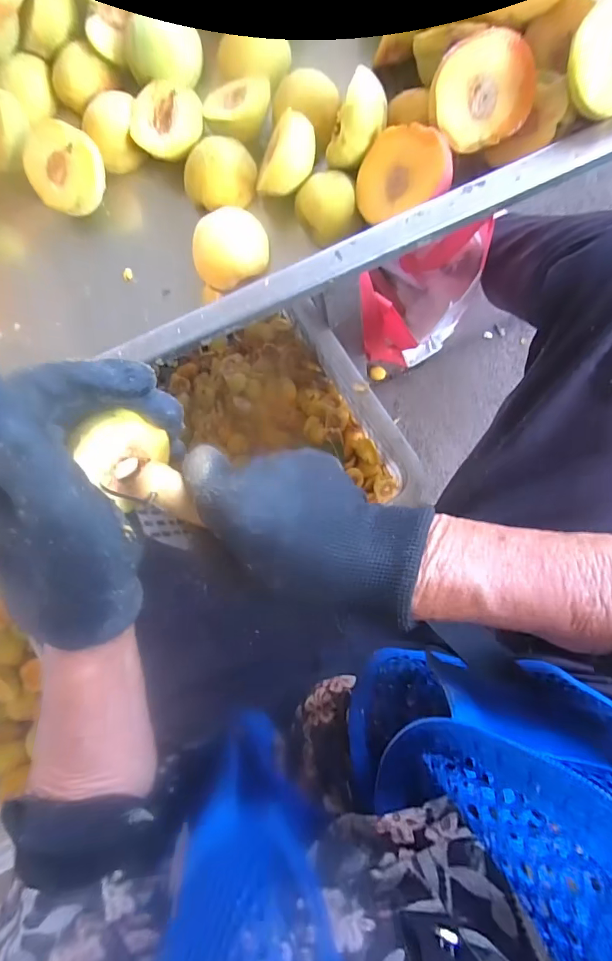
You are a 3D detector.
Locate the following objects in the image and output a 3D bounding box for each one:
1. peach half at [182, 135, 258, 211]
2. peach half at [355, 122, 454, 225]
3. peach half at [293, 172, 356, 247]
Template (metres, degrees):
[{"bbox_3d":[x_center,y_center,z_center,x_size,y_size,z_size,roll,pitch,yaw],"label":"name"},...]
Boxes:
[{"bbox_3d":[-0.070,-0.247,0.366,0.055,0.026,0.044,1,86,9],"label":"peach half"},{"bbox_3d":[0.076,-0.229,0.341,0.068,0.035,0.055,-3,103,33],"label":"peach half"},{"bbox_3d":[0.016,-0.215,0.358,0.043,0.028,0.042,-1,86,9],"label":"peach half"}]

